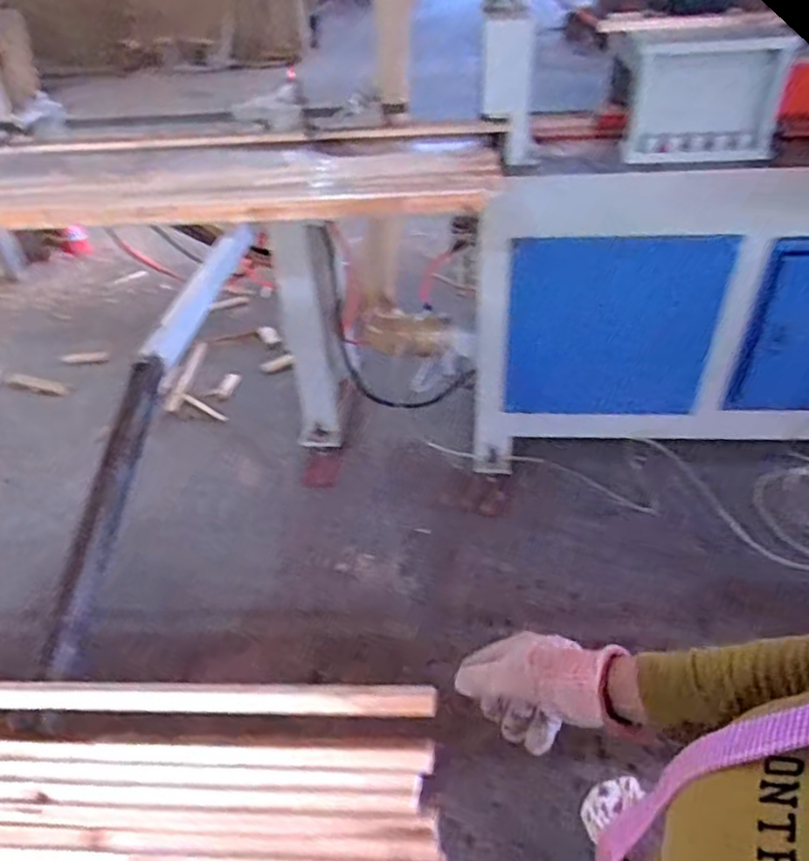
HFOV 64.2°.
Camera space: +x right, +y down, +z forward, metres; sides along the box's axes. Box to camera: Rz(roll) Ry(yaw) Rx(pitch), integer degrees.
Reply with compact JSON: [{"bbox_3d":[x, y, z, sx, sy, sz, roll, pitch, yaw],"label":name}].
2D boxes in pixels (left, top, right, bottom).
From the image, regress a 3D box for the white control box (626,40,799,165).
[{"bbox_3d":[0.572,-0.627,1.231,0.278,0.213,0.100,9,39,15],"label":"white control box"}]

